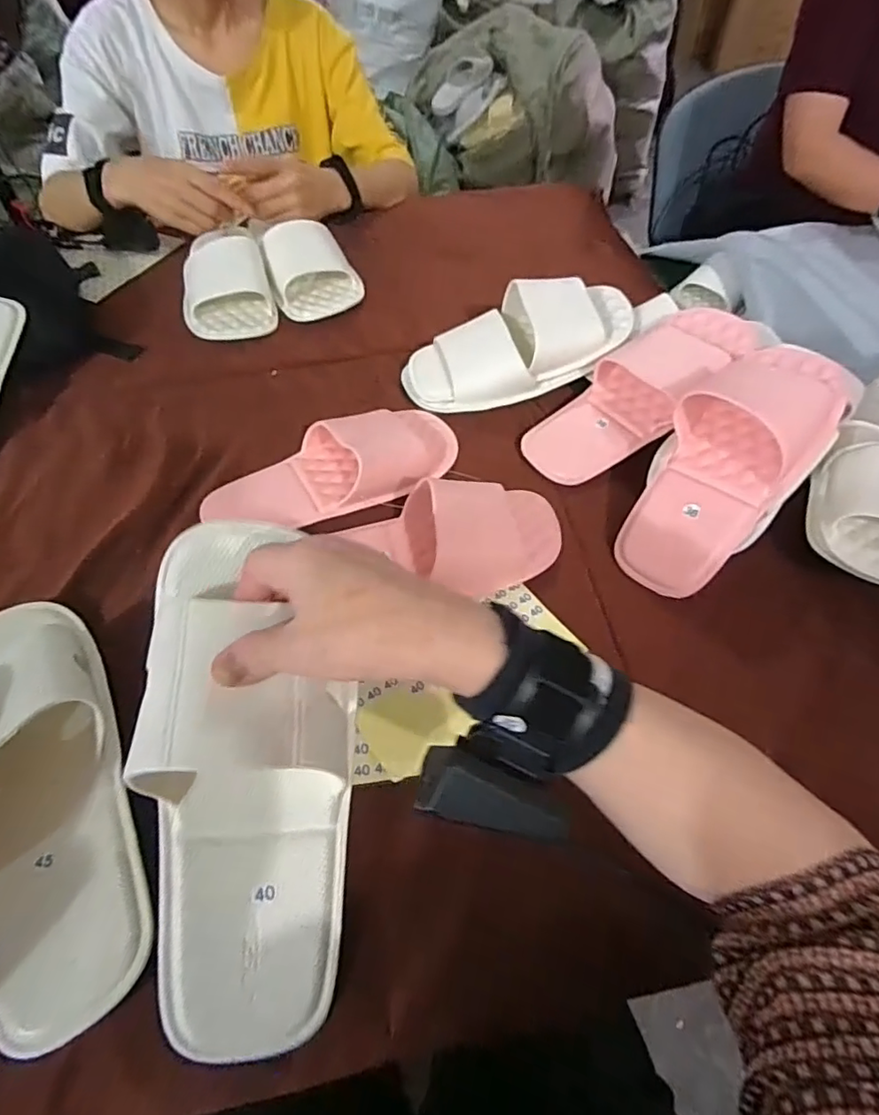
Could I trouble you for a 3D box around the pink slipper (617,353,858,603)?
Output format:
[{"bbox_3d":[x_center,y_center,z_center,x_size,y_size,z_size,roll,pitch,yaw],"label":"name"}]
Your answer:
[{"bbox_3d":[0.229,-0.080,0.450,0.105,0.065,0.237,34,85,22],"label":"pink slipper"}]

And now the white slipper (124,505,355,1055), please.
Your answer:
[{"bbox_3d":[-0.099,0.116,0.300,0.102,0.065,0.267,-8,90,-5],"label":"white slipper"}]

